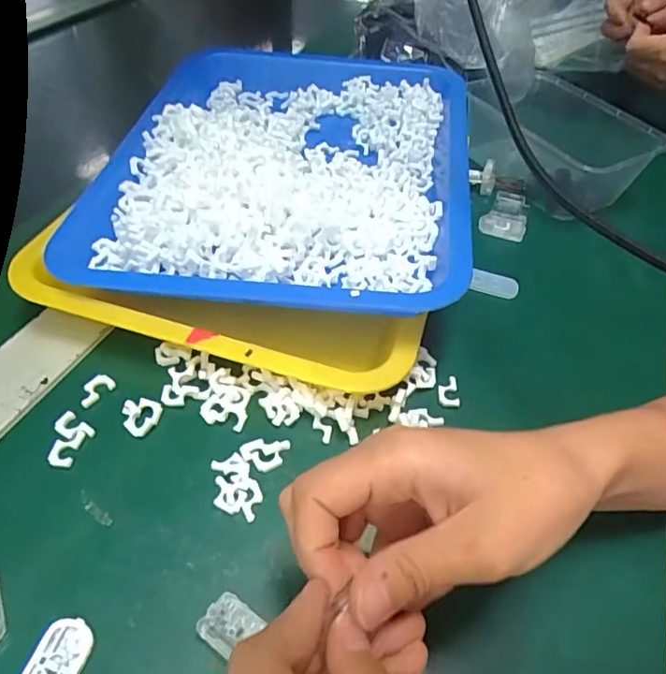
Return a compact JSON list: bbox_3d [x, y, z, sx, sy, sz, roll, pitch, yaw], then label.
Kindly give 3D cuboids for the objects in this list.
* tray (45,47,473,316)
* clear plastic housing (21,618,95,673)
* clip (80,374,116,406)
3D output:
[{"bbox_3d":[-0.035,-0.148,0.421,0.280,0.037,0.347,7,47,5],"label":"tray"},{"bbox_3d":[-0.115,0.136,0.217,0.020,0.006,0.036,13,48,6],"label":"clear plastic housing"},{"bbox_3d":[-0.141,0.030,0.310,0.014,0.004,0.022,31,52,21],"label":"clip"}]

